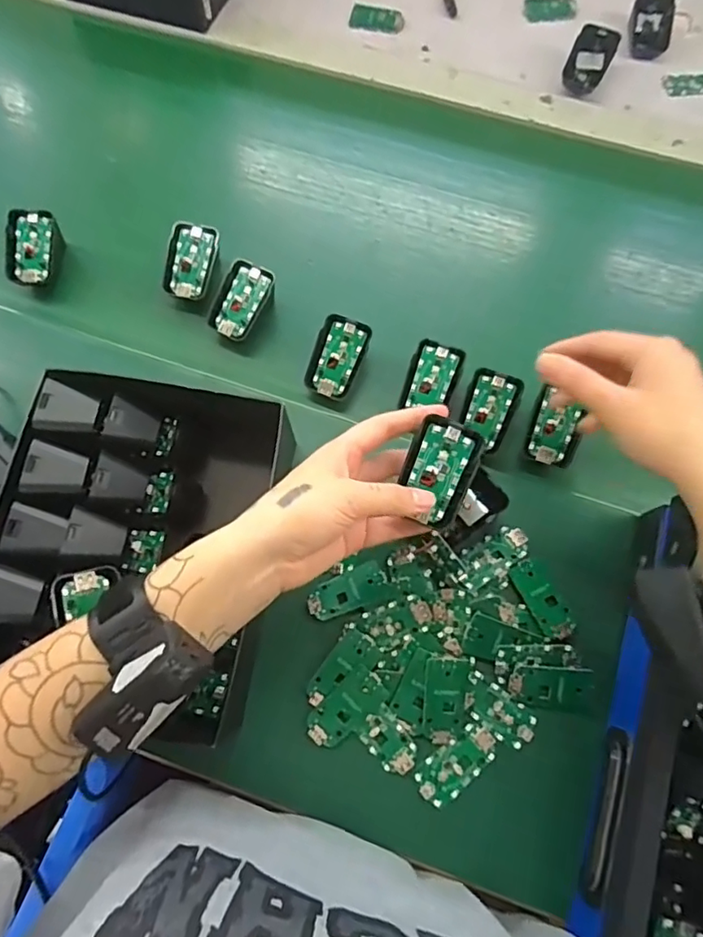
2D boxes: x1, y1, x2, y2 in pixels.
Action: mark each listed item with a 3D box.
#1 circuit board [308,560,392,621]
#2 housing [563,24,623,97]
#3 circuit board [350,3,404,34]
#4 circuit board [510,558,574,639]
[{"bbox_3d":[-0.004,0.096,0.439,0.062,0.005,0.030,-19,72,-7],"label":"circuit board"},{"bbox_3d":[0.264,-0.451,0.617,0.044,0.035,0.061,23,72,7],"label":"housing"},{"bbox_3d":[0.031,-0.530,0.659,0.061,0.005,0.030,13,96,-2],"label":"circuit board"},{"bbox_3d":[0.149,0.102,0.435,0.026,0.008,0.062,-26,73,-9],"label":"circuit board"}]

